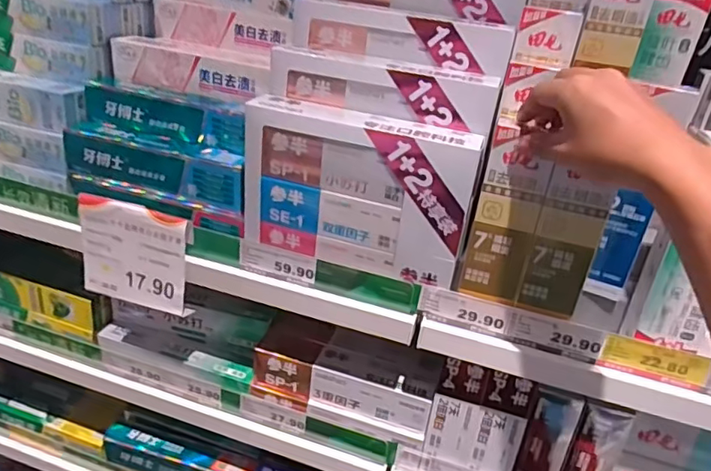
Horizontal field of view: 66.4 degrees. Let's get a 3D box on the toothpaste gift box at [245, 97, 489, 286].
[{"bbox_3d":[-0.001,-0.042,0.549,0.225,0.151,0.034,13,27,12],"label":"toothpaste gift box"}]

